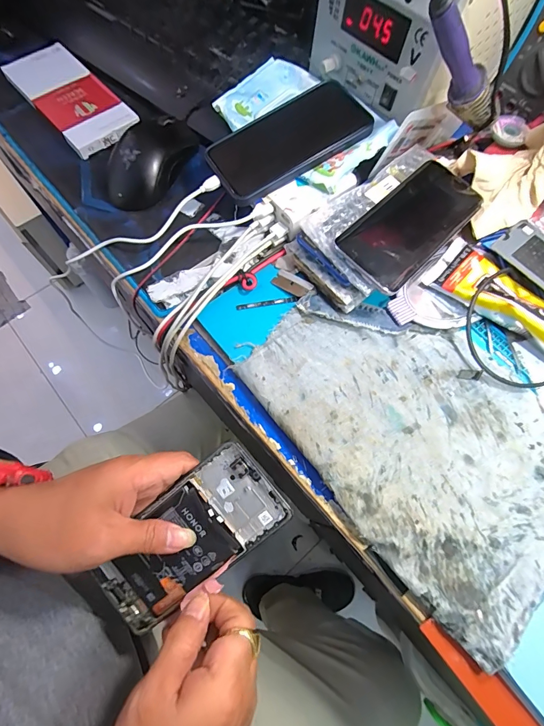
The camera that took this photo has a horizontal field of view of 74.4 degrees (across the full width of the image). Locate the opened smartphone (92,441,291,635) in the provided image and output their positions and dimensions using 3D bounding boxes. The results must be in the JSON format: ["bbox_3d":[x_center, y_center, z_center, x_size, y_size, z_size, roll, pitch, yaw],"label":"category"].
[{"bbox_3d":[-0.066,0.135,0.274,0.158,0.008,0.071,-41,84,7],"label":"opened smartphone"}]

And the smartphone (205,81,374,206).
[{"bbox_3d":[0.014,-0.224,0.362,0.156,0.015,0.080,-31,70,-1],"label":"smartphone"}]

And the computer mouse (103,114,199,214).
[{"bbox_3d":[-0.131,-0.223,0.391,0.059,0.040,0.120,34,71,12],"label":"computer mouse"}]

